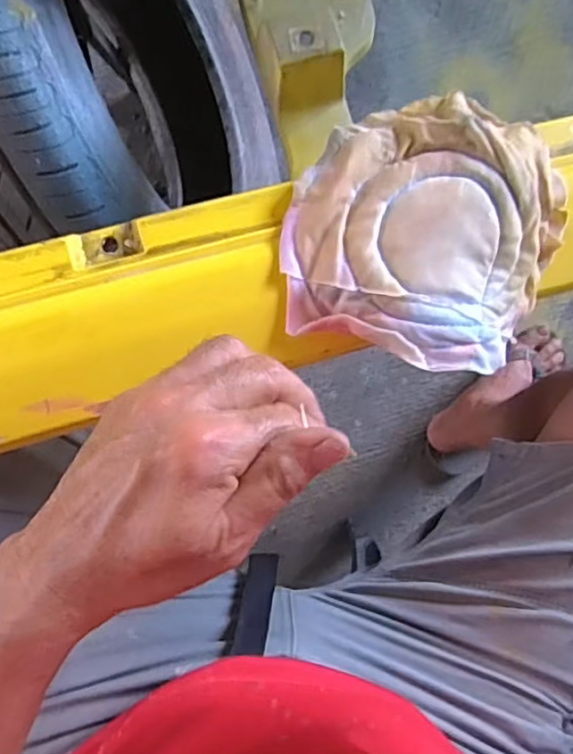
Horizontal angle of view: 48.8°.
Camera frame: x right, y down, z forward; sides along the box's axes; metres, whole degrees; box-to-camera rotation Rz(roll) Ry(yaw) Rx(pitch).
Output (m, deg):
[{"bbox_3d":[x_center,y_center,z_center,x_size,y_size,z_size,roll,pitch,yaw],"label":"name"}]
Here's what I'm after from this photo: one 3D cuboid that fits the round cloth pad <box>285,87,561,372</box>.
[{"bbox_3d":[0.083,-0.088,0.367,0.153,0.029,0.161,0,84,-3],"label":"round cloth pad"}]

